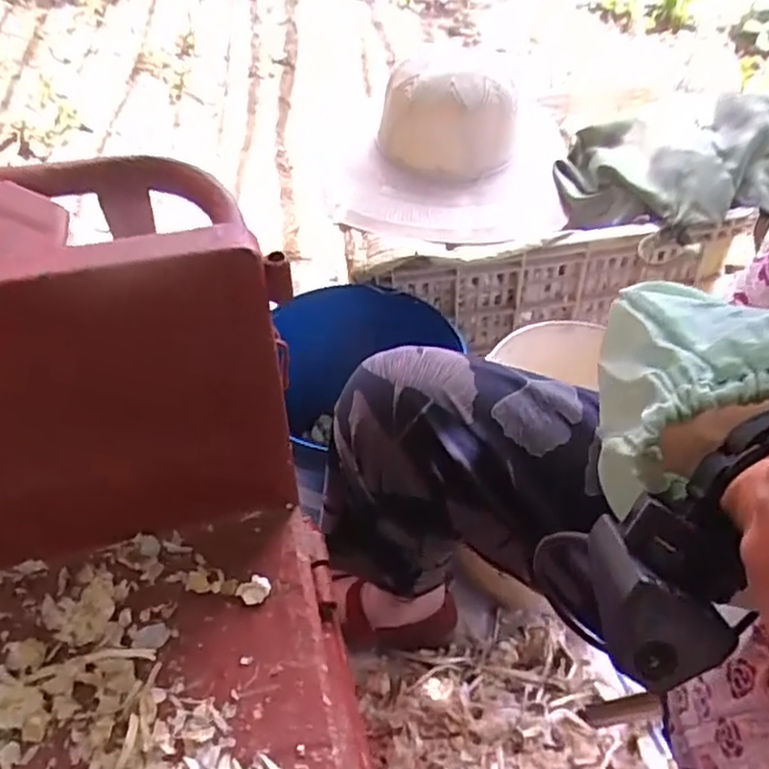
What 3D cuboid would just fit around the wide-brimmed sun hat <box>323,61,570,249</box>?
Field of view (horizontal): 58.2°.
[{"bbox_3d":[0.094,-0.321,0.874,0.276,0.179,0.323,5,51,7],"label":"wide-brimmed sun hat"}]

